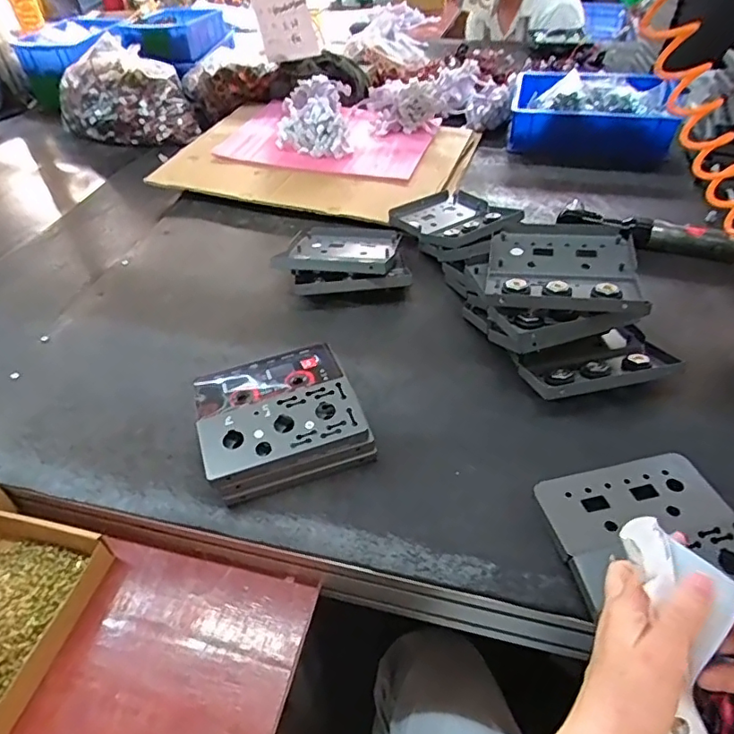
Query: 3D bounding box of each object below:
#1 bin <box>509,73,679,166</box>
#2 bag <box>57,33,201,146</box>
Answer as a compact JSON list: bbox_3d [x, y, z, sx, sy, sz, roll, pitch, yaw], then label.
[{"bbox_3d":[0.451,-0.505,1.100,0.313,0.123,0.203,14,47,15],"label":"bin"},{"bbox_3d":[-0.510,-0.577,1.167,0.286,0.182,0.158,2,45,6],"label":"bag"}]

